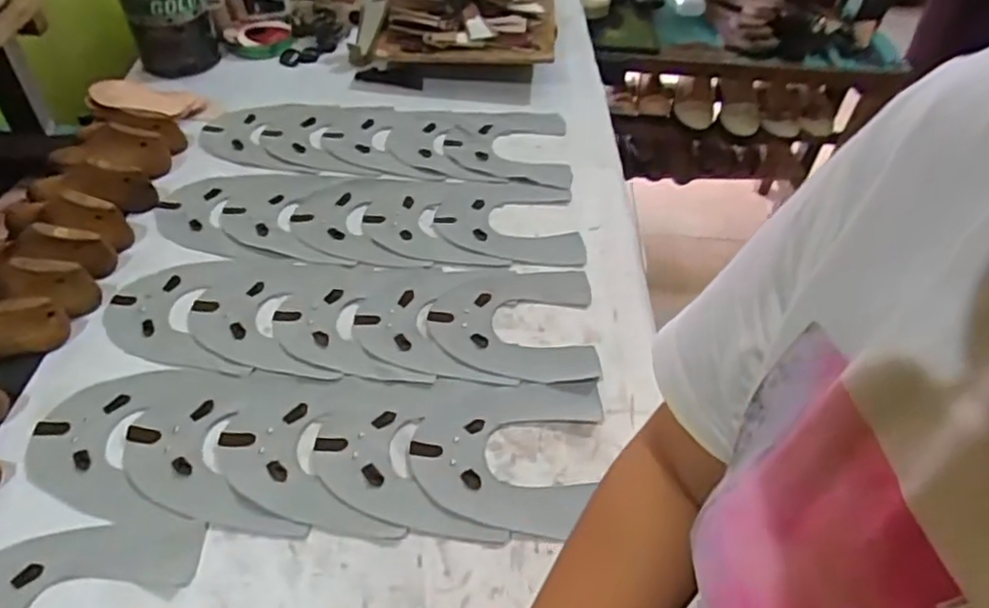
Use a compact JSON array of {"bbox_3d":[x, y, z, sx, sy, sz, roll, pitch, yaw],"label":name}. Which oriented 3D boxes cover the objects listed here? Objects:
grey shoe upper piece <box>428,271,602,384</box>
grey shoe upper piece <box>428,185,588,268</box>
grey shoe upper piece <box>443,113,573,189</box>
[{"bbox_3d":[0.019,0.017,0.668,0.160,0.004,0.147,2,47,-2],"label":"grey shoe upper piece"},{"bbox_3d":[0.020,-0.098,0.778,0.170,0.005,0.133,7,47,3],"label":"grey shoe upper piece"},{"bbox_3d":[0.016,-0.205,0.873,0.157,0.010,0.165,1,47,-3],"label":"grey shoe upper piece"}]

